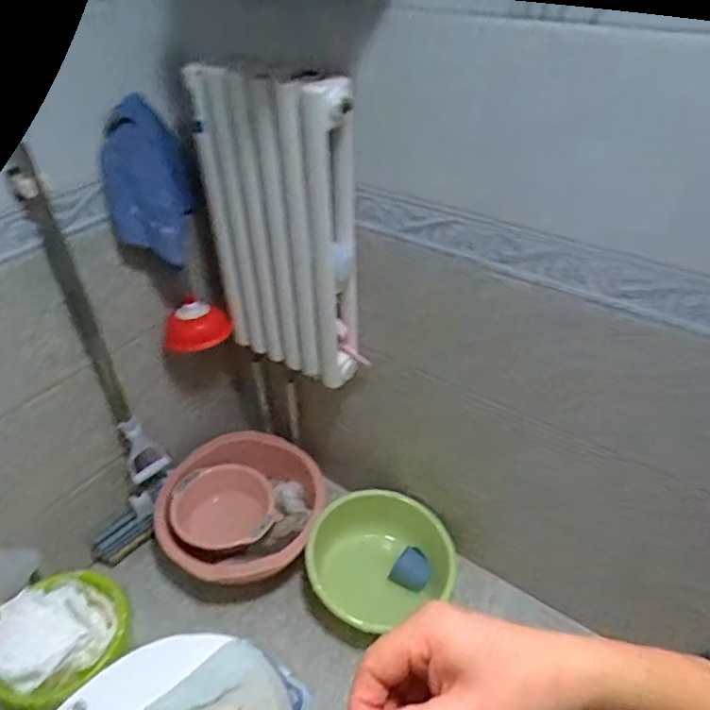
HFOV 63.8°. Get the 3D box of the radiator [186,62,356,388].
[{"bbox_3d":[-0.155,-0.242,1.152,0.097,0.619,0.415,-32,48,-33],"label":"radiator"}]

